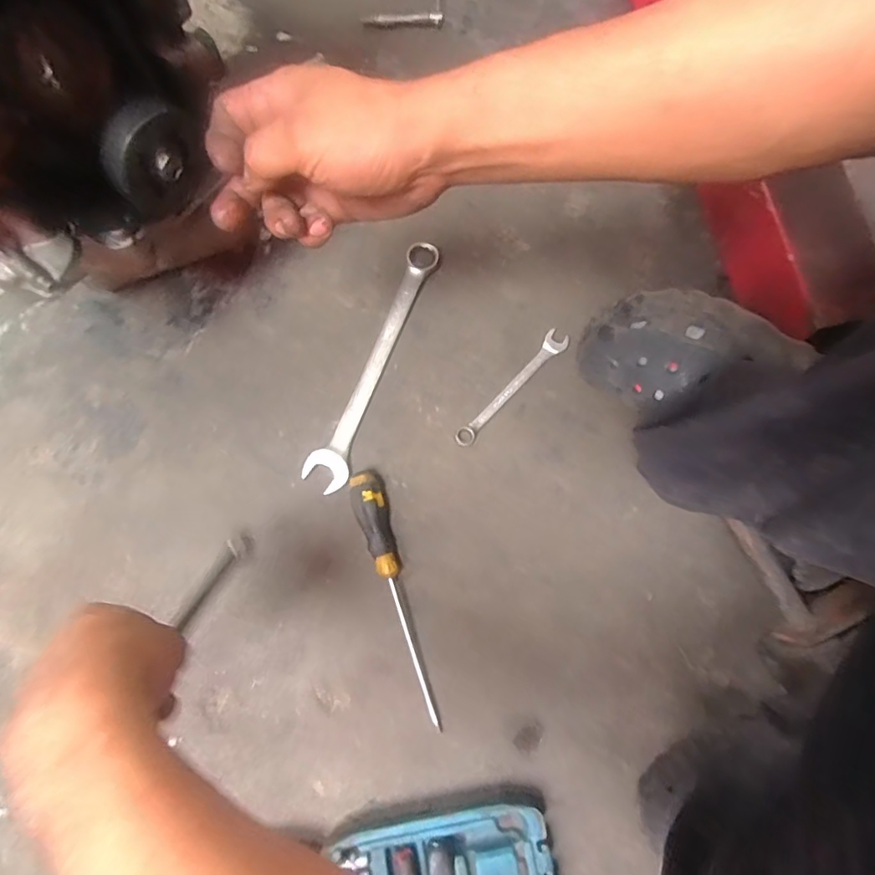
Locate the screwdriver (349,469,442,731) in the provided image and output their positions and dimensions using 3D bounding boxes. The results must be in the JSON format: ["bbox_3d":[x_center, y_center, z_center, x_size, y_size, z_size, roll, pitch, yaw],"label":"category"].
[{"bbox_3d":[-0.043,0.150,0.499,0.031,0.031,0.239,-14,80,-4],"label":"screwdriver"}]

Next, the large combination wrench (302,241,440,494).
[{"bbox_3d":[-0.061,-0.080,0.557,0.041,0.019,0.282,24,80,3],"label":"large combination wrench"}]

